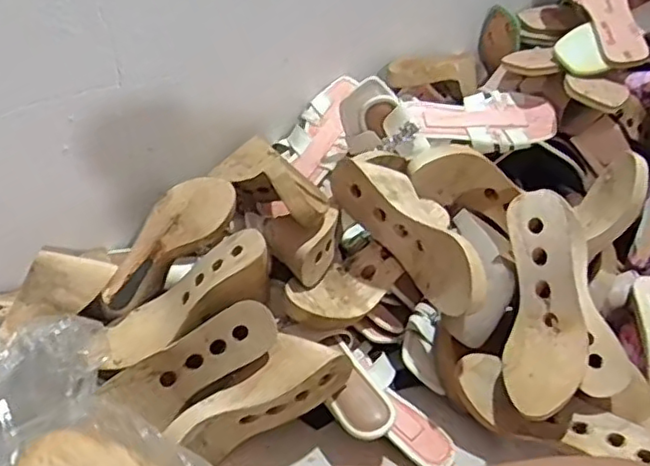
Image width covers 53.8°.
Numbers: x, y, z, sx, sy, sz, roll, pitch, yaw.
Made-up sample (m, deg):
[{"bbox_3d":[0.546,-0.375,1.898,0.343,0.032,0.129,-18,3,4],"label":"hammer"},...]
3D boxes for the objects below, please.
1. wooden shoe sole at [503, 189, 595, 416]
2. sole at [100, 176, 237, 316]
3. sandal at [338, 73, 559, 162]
[{"bbox_3d":[0.229,0.070,0.664,0.080,0.049,0.225,3,79,-1],"label":"wooden shoe sole"},{"bbox_3d":[-0.190,0.012,0.779,0.076,0.057,0.198,44,70,-9],"label":"sole"},{"bbox_3d":[0.178,-0.163,0.876,0.317,0.087,0.088,-10,40,-16],"label":"sandal"}]

